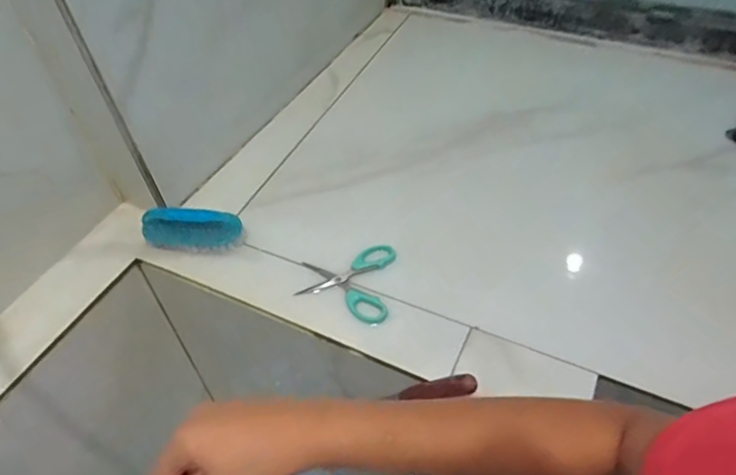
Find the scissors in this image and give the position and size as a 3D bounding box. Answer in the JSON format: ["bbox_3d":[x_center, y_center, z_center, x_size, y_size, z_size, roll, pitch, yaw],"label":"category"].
[{"bbox_3d":[-0.025,0.047,0.609,0.101,0.008,0.100,5,50,8],"label":"scissors"}]

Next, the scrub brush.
[{"bbox_3d":[-0.213,-0.011,0.653,0.121,0.037,0.040,3,50,7],"label":"scrub brush"}]

